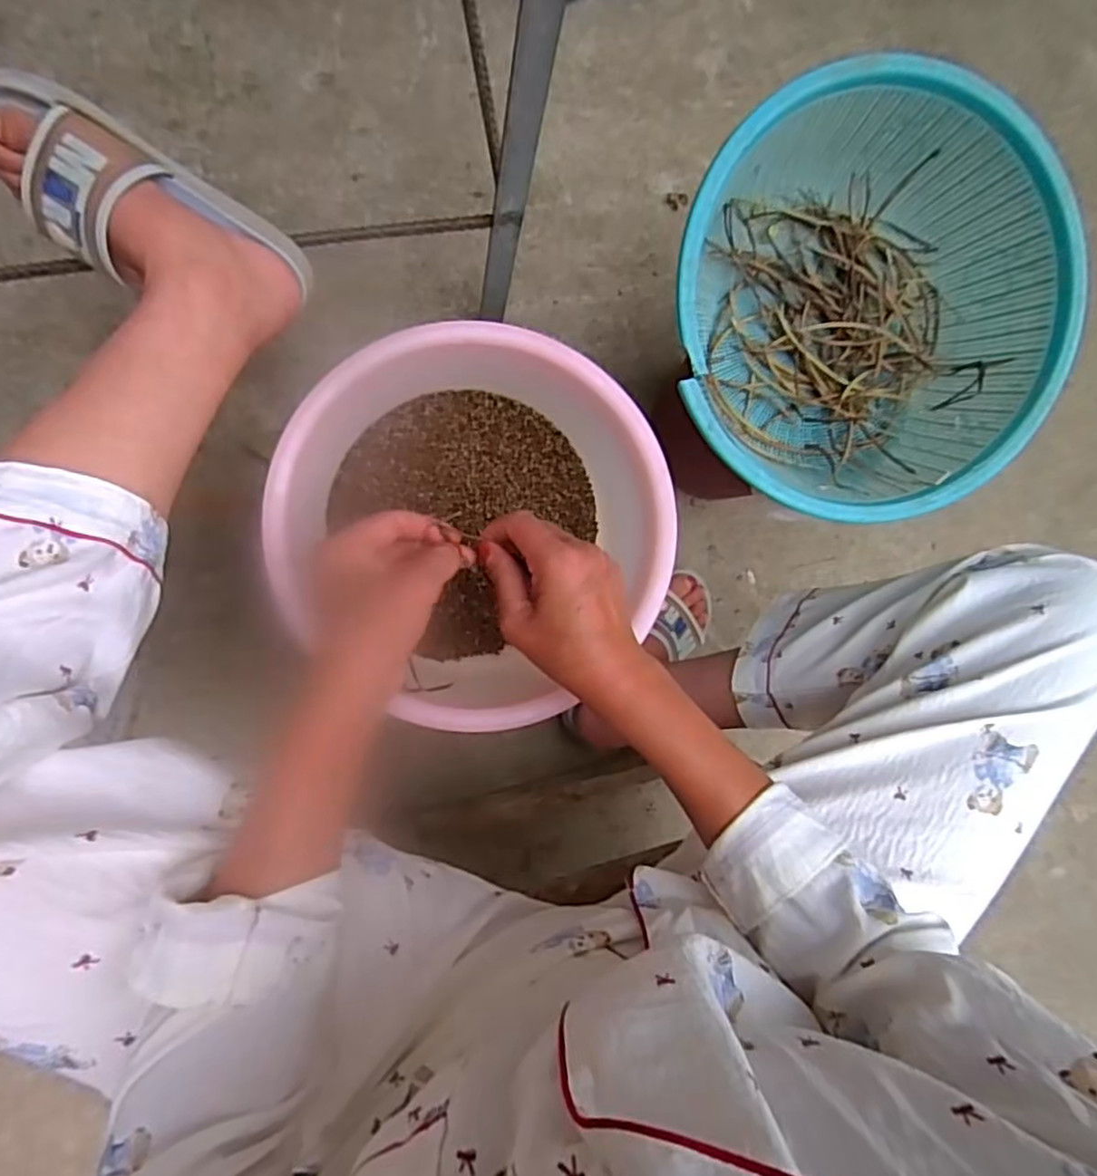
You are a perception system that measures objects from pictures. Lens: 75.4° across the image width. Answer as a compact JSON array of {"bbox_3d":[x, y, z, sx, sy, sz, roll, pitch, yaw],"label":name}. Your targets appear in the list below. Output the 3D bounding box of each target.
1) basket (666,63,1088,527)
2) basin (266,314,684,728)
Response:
[{"bbox_3d":[0.254,-0.225,0.602,0.316,0.159,0.321,0,90,-8],"label":"basket"},{"bbox_3d":[-0.058,-0.051,0.538,0.271,0.091,0.265,0,90,-8],"label":"basin"}]

